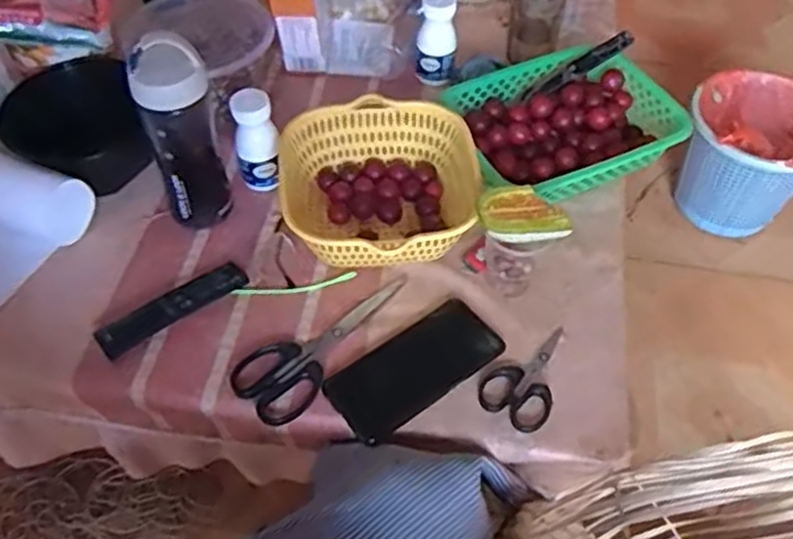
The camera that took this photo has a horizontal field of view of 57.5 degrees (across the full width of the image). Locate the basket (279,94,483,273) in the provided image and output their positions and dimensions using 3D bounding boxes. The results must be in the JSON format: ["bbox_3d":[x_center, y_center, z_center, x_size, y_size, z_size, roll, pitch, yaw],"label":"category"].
[{"bbox_3d":[-0.017,-0.082,0.754,0.200,0.075,0.200,0,53,0],"label":"basket"}]

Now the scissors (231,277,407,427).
[{"bbox_3d":[-0.059,0.072,0.678,0.189,0.012,0.073,-31,59,-22],"label":"scissors"}]

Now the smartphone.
[{"bbox_3d":[0.018,0.089,0.668,0.164,0.012,0.075,-32,60,-22],"label":"smartphone"}]

